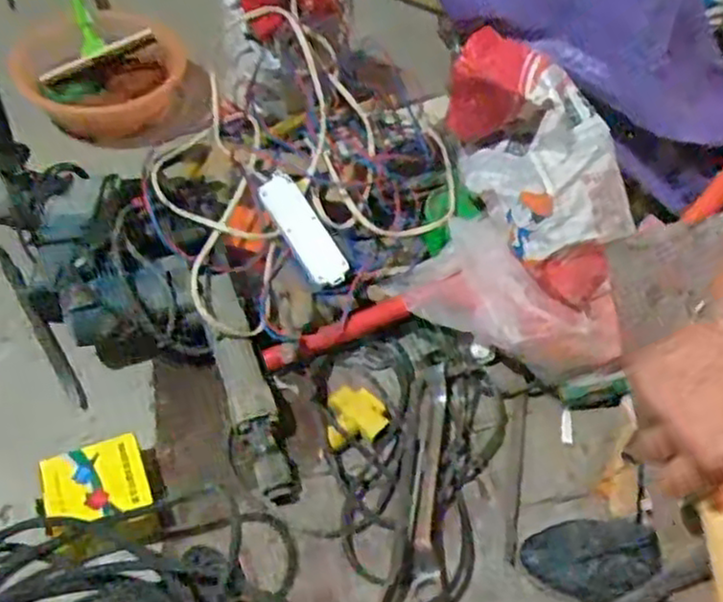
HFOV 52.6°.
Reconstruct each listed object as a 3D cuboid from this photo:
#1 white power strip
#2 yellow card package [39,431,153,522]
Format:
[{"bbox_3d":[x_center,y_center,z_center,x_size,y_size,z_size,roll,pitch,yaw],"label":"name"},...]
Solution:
[{"bbox_3d":[-0.082,-0.100,1.017,0.059,0.025,0.173,-33,89,-27],"label":"white power strip"},{"bbox_3d":[-0.306,0.207,0.839,0.108,0.011,0.095,-17,60,-18],"label":"yellow card package"}]

